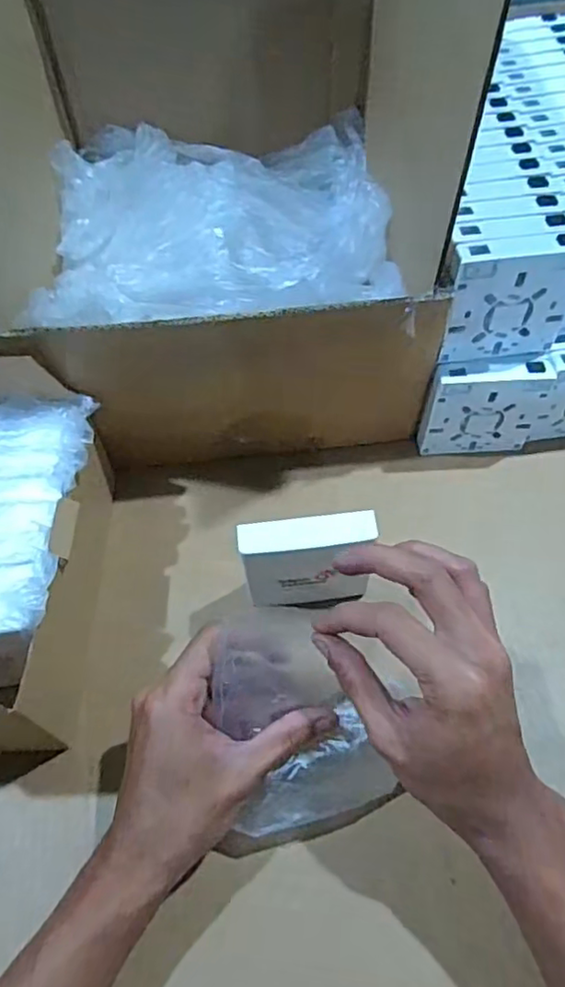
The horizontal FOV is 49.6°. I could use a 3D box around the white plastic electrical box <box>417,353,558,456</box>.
[{"bbox_3d":[0.159,-0.067,0.486,0.092,0.088,0.026,-2,57,-1],"label":"white plastic electrical box"}]

